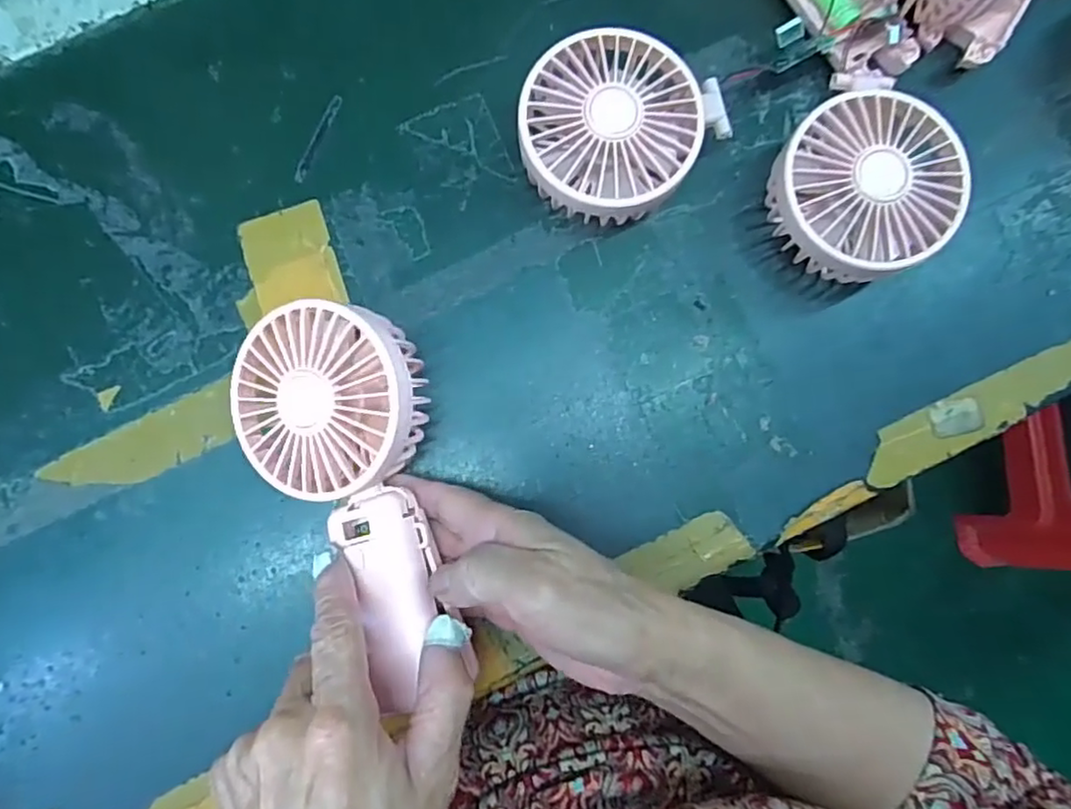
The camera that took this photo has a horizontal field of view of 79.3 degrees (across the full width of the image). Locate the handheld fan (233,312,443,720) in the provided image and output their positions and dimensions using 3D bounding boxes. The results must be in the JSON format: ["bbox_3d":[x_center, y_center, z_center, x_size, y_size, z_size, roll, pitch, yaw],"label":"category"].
[{"bbox_3d":[-0.080,0.038,0.281,0.084,0.032,0.166,-17,87,-3],"label":"handheld fan"}]

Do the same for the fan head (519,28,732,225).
[{"bbox_3d":[0.037,-0.135,0.323,0.084,0.045,0.098,40,86,1],"label":"fan head"}]

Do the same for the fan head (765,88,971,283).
[{"bbox_3d":[0.160,-0.105,0.322,0.086,0.047,0.083,0,86,-2],"label":"fan head"}]

